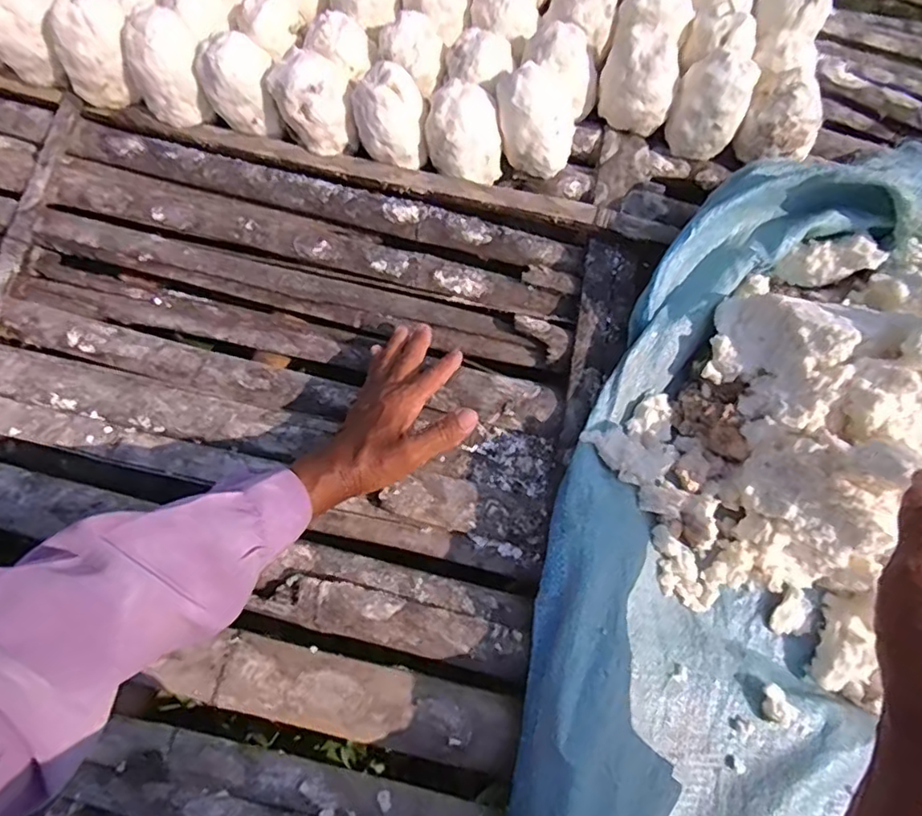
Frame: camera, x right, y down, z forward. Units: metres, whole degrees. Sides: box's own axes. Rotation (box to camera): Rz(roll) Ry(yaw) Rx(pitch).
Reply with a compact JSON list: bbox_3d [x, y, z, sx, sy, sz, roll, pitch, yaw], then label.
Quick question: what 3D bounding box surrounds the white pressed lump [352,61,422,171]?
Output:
[{"bbox_3d":[-0.076,-0.306,0.635,0.072,0.073,0.069,-5,68,-7],"label":"white pressed lump"}]

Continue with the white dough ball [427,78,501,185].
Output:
[{"bbox_3d":[0.004,-0.289,0.643,0.081,0.080,0.074,0,68,-5],"label":"white dough ball"}]

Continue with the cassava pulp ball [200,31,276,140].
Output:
[{"bbox_3d":[-0.237,-0.349,0.647,0.077,0.078,0.063,7,68,-2],"label":"cassava pulp ball"}]

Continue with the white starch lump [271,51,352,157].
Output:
[{"bbox_3d":[-0.160,-0.325,0.651,0.078,0.092,0.085,2,68,-4],"label":"white starch lump"}]

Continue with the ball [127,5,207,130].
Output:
[{"bbox_3d":[-0.314,-0.362,0.650,0.073,0.099,0.067,2,68,-4],"label":"ball"}]

